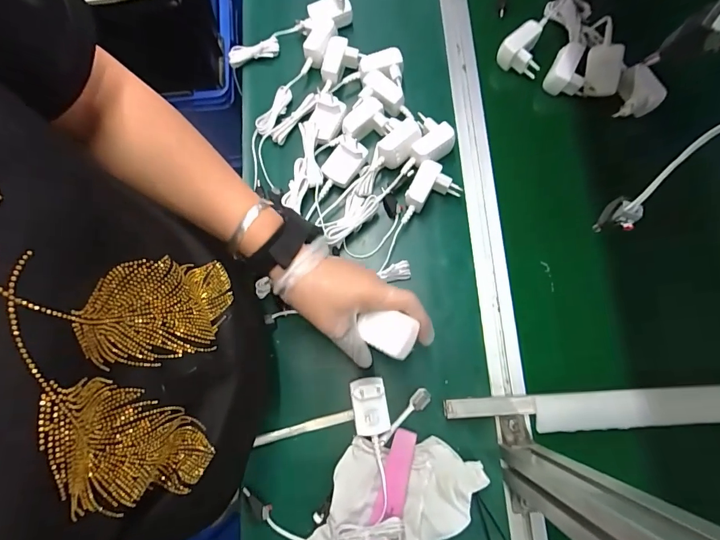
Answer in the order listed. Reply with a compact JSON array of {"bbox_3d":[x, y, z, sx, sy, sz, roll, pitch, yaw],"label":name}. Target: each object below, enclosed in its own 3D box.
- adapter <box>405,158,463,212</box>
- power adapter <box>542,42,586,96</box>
[{"bbox_3d":[0.091,-0.098,0.511,0.058,0.028,0.057,32,80,8],"label":"adapter"},{"bbox_3d":[0.283,-0.270,0.561,0.055,0.037,0.065,30,79,8],"label":"power adapter"}]

